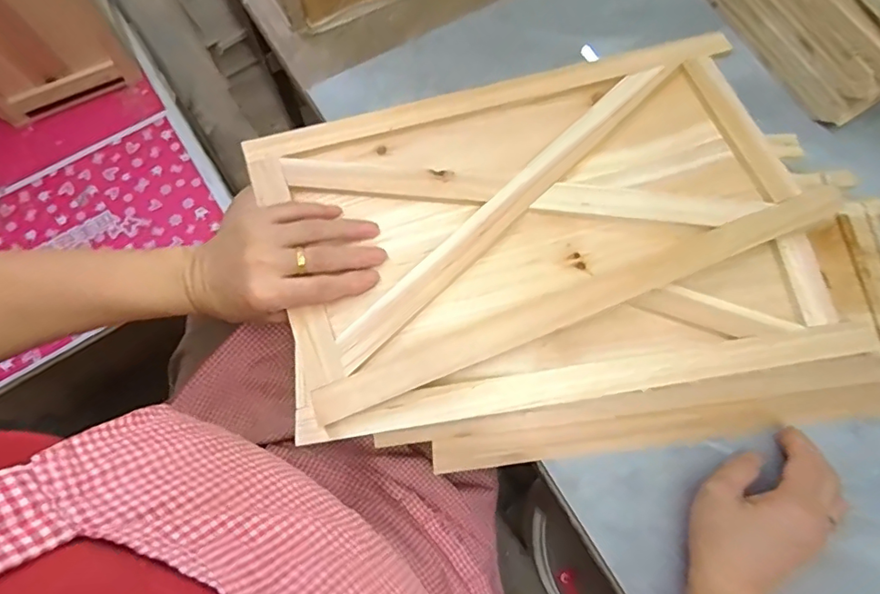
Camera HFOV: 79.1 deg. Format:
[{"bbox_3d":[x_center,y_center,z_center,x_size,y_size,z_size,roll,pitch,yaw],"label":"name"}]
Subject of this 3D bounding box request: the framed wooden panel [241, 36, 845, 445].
[{"bbox_3d":[0.074,-0.082,0.446,0.437,0.020,0.244,-18,74,-6],"label":"framed wooden panel"}]

